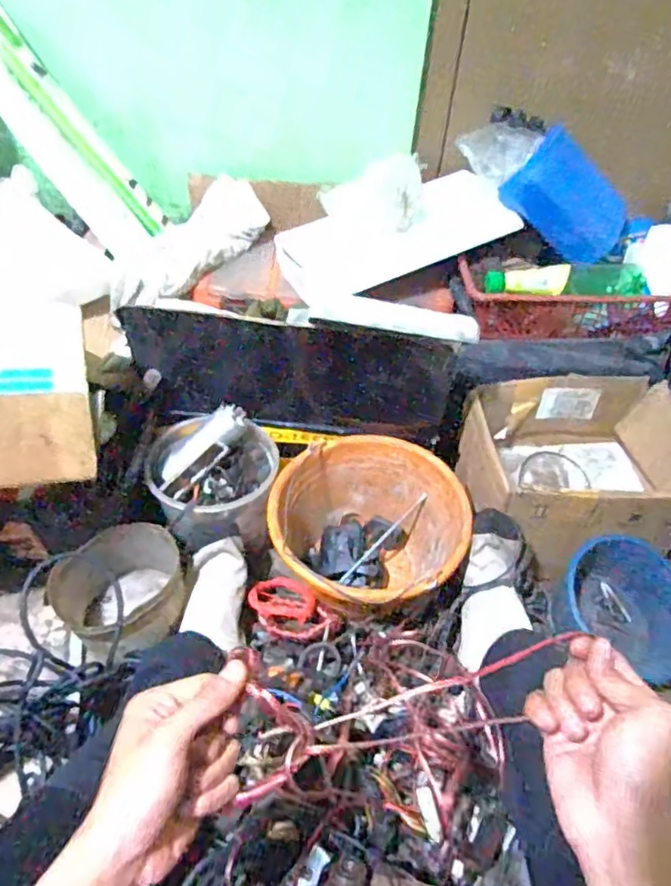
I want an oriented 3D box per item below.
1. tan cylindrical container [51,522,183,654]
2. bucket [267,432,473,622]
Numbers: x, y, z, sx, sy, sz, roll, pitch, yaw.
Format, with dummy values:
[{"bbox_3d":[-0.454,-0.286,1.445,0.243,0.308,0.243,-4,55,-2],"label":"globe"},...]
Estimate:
[{"bbox_3d":[-0.278,0.197,0.796,0.154,0.117,0.146,2,49,-2],"label":"tan cylindrical container"},{"bbox_3d":[0.042,0.133,0.834,0.250,0.169,0.251,2,49,-2],"label":"bucket"}]

